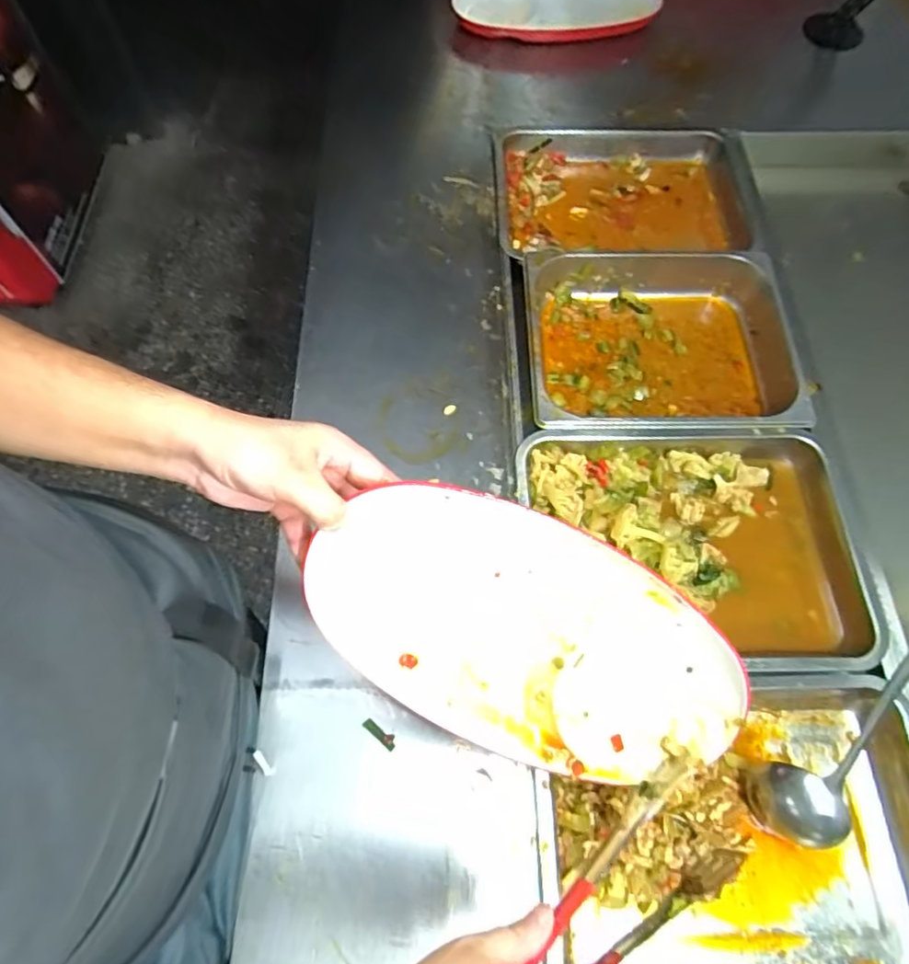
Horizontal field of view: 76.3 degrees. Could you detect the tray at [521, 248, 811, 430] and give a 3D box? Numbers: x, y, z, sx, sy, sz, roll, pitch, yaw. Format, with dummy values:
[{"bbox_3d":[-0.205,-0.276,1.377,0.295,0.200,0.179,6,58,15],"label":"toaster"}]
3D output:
[{"bbox_3d":[0.243,-0.165,0.713,0.307,0.078,0.247,1,72,-1],"label":"tray"}]

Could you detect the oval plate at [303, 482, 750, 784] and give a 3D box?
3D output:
[{"bbox_3d":[0.058,0.115,0.423,0.325,0.033,0.177,24,105,-5],"label":"oval plate"}]

